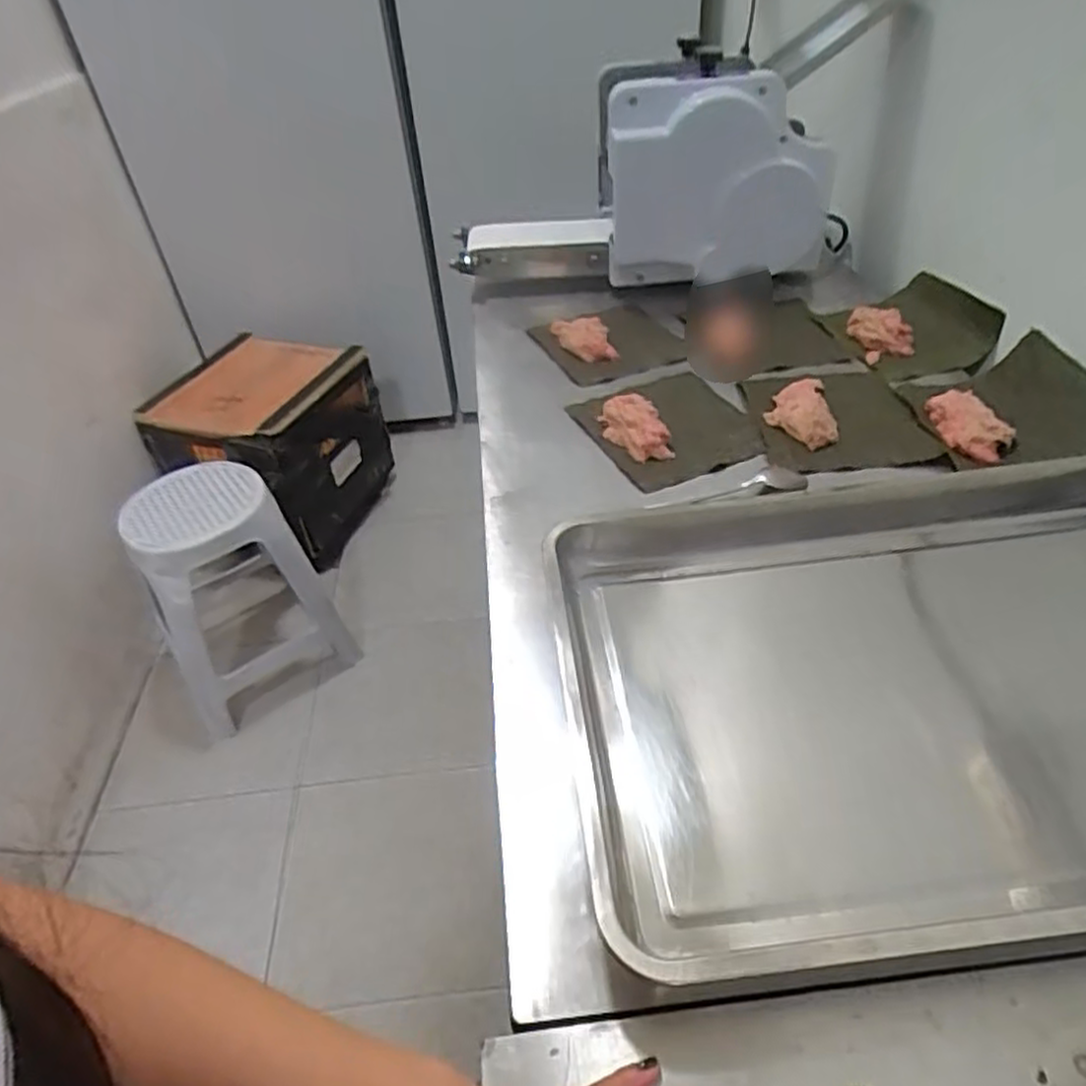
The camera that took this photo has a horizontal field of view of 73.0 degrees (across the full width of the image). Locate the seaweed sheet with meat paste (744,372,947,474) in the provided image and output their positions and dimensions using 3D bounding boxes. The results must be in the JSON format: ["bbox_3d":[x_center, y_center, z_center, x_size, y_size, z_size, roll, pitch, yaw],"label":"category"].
[{"bbox_3d":[0.328,-0.150,0.834,0.177,0.032,0.197,-8,42,-1],"label":"seaweed sheet with meat paste"}]

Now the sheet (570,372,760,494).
[{"bbox_3d":[0.143,-0.141,0.846,0.156,0.031,0.187,-21,44,-14],"label":"sheet"}]

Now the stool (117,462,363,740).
[{"bbox_3d":[-0.649,0.104,1.547,0.334,0.459,0.300,-25,45,-21],"label":"stool"}]

